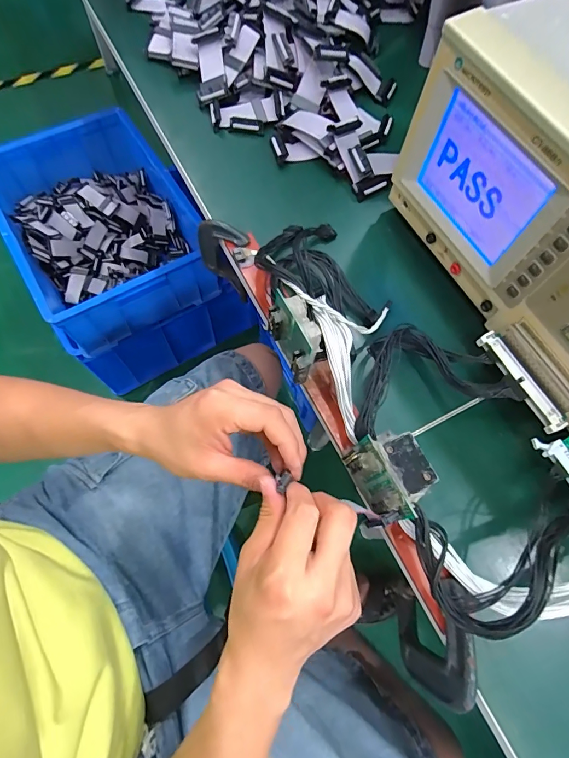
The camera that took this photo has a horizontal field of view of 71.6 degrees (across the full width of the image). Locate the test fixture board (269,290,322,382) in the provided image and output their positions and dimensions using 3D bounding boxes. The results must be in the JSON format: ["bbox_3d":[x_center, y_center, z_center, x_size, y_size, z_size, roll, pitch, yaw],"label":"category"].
[{"bbox_3d":[0.010,-0.033,0.347,0.028,0.071,0.064,-23,71,-12],"label":"test fixture board"}]

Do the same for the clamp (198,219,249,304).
[{"bbox_3d":[-0.068,-0.139,0.463,0.056,0.113,0.016,21,69,5],"label":"clamp"}]

